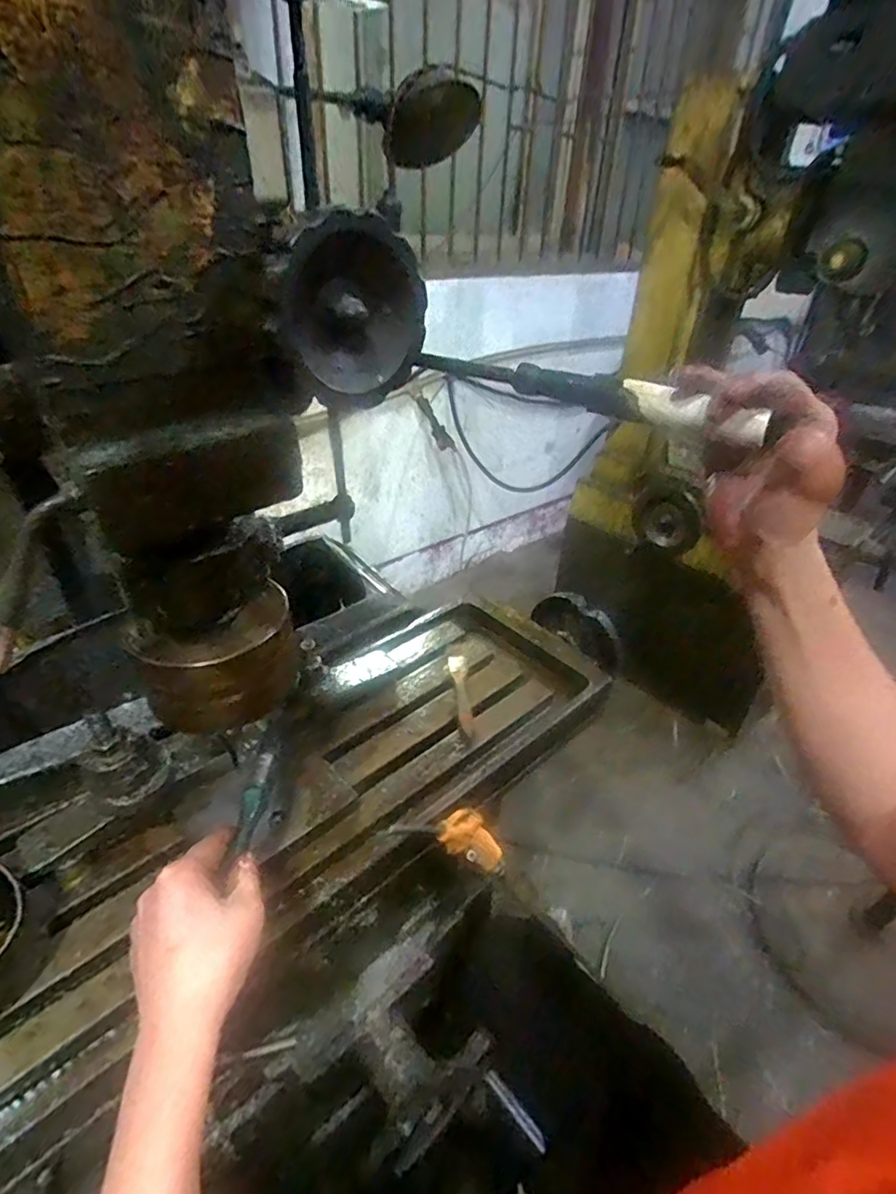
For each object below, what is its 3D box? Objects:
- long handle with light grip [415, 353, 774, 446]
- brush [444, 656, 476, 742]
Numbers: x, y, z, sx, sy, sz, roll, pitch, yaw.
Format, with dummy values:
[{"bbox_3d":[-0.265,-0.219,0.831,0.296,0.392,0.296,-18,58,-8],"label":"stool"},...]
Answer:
[{"bbox_3d":[0.086,-0.138,0.382,0.233,0.027,0.020,22,39,24],"label":"long handle with light grip"},{"bbox_3d":[0.015,0.111,0.653,0.023,0.013,0.123,-1,35,-6],"label":"brush"}]

